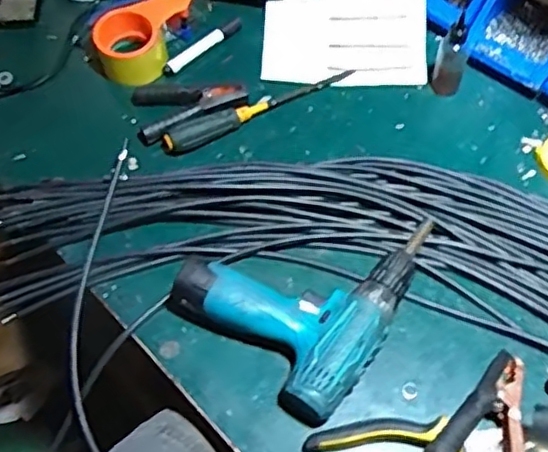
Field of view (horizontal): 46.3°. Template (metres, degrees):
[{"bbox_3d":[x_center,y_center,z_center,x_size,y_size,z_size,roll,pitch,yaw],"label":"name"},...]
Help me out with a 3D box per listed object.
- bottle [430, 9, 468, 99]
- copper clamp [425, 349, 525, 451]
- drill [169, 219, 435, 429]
[{"bbox_3d":[0.216,-0.205,0.769,0.037,0.097,0.028,16,60,11],"label":"bottle"},{"bbox_3d":[0.198,0.175,0.570,0.082,0.050,0.129,29,63,17],"label":"copper clamp"},{"bbox_3d":[0.045,0.047,0.642,0.191,0.047,0.239,37,66,21],"label":"drill"}]

